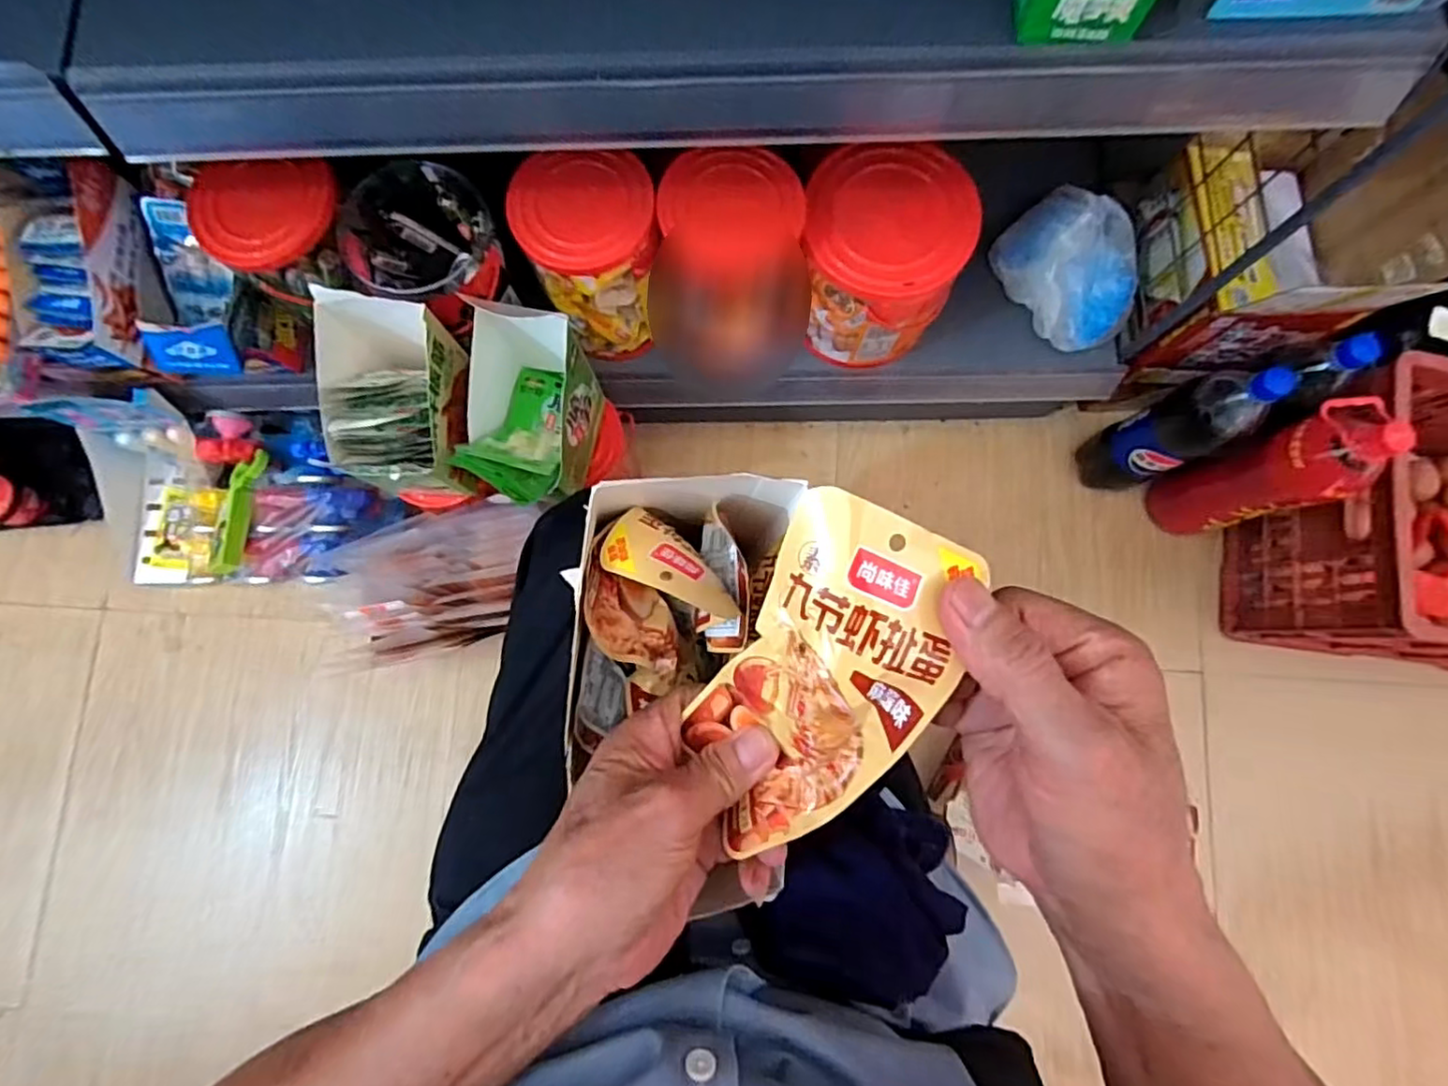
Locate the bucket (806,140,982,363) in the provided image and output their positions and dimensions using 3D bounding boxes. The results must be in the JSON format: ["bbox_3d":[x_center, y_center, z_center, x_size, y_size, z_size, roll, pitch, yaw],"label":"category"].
[{"bbox_3d":[0.157,-0.291,0.694,0.158,0.168,0.154,0,82,0],"label":"bucket"}]

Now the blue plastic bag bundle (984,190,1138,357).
[{"bbox_3d":[0.390,-0.306,0.739,0.130,0.070,0.168,-21,82,-3],"label":"blue plastic bag bundle"}]

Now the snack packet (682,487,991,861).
[{"bbox_3d":[0.035,0.051,0.240,0.071,0.041,0.134,19,120,2],"label":"snack packet"}]

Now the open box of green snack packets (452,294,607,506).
[{"bbox_3d":[-0.187,-0.121,0.629,0.094,0.161,0.154,13,82,2],"label":"open box of green snack packets"}]

